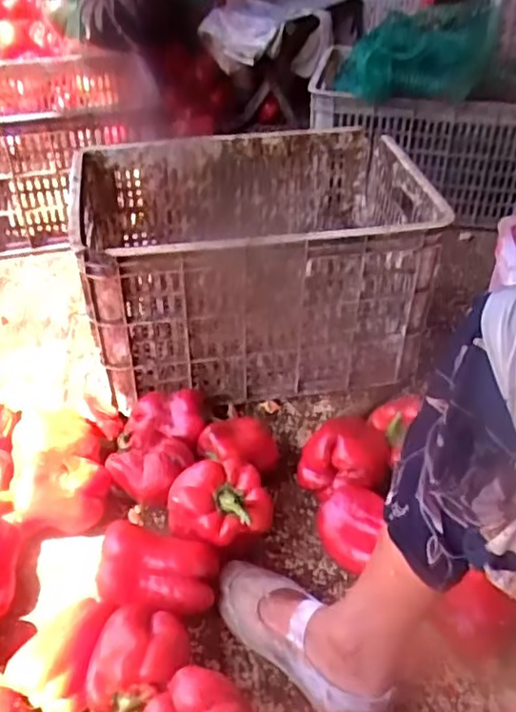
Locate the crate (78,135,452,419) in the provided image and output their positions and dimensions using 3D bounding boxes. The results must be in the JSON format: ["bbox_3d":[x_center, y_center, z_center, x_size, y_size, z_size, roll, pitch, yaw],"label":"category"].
[{"bbox_3d":[-0.010,-0.159,1.081,0.512,0.290,0.391,-6,40,-8],"label":"crate"}]

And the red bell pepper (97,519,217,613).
[{"bbox_3d":[-0.111,0.237,0.725,0.127,0.064,0.079,5,40,5],"label":"red bell pepper"}]

